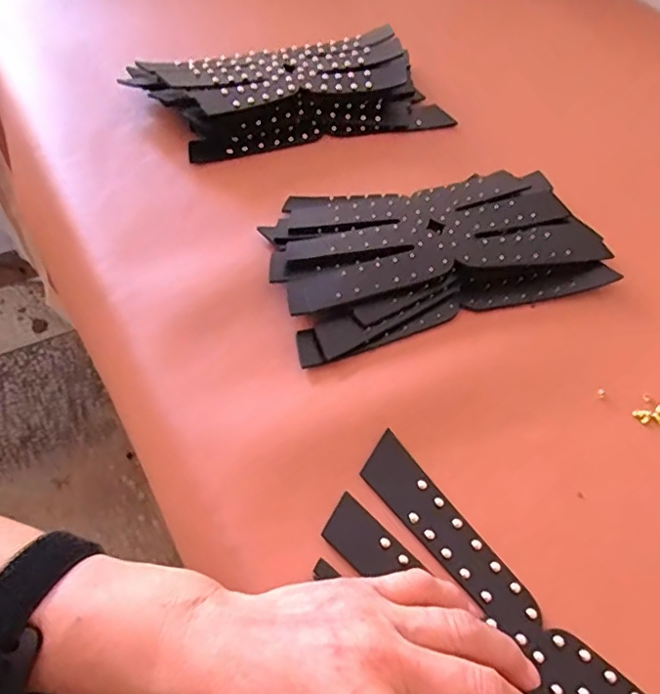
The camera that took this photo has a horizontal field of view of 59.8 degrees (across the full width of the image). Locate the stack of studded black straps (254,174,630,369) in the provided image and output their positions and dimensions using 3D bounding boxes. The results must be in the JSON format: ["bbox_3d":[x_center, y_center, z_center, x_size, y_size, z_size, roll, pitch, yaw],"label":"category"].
[{"bbox_3d":[0.068,-0.072,0.386,0.219,0.019,0.130,-15,56,-15],"label":"stack of studded black straps"}]

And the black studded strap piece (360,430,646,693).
[{"bbox_3d":[0.096,0.124,0.253,0.031,0.005,0.217,-35,63,-26],"label":"black studded strap piece"}]

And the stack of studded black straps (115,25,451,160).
[{"bbox_3d":[-0.033,-0.214,0.476,0.237,0.035,0.109,-14,56,-14],"label":"stack of studded black straps"}]

